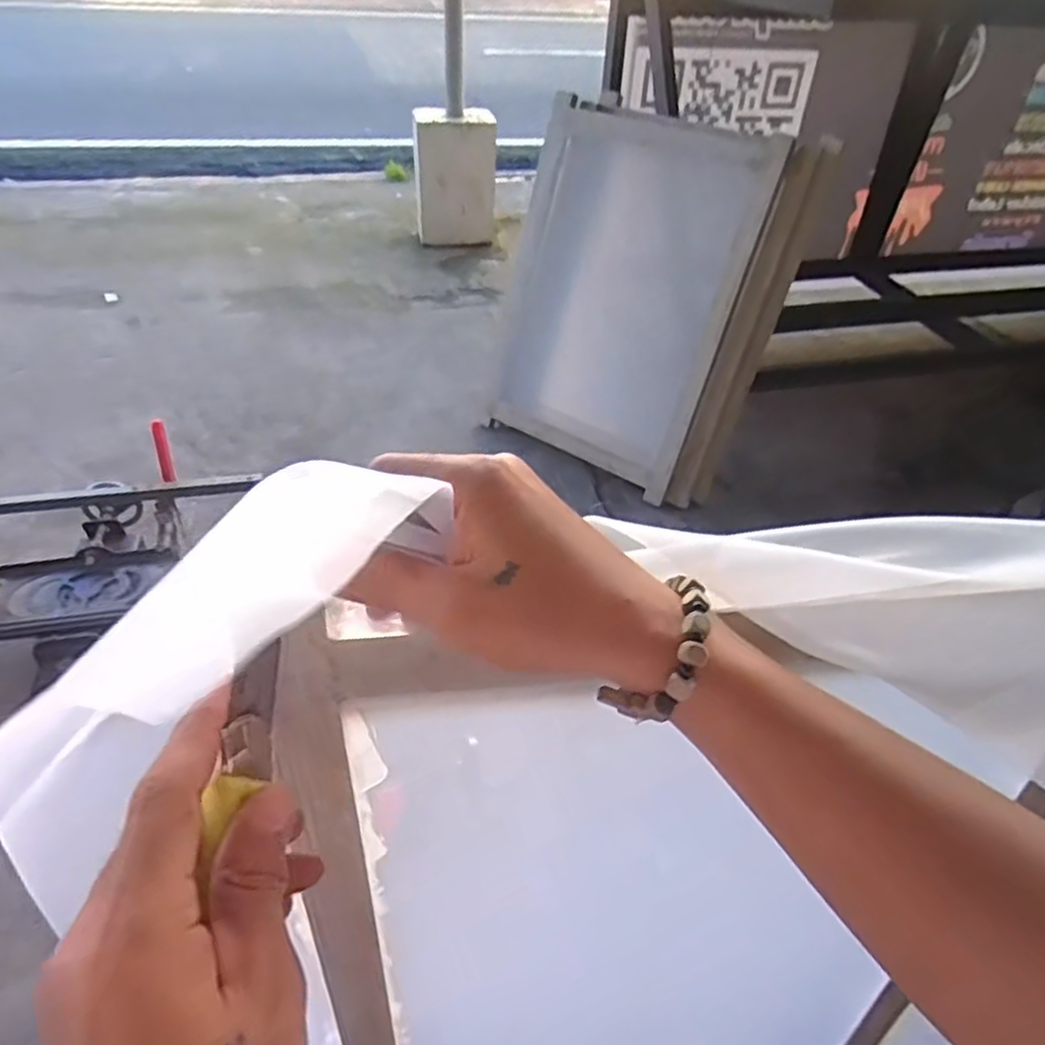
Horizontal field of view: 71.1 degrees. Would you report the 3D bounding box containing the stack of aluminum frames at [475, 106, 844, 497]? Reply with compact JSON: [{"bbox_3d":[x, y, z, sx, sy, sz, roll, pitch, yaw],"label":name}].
[{"bbox_3d":[0.230,-0.441,1.483,0.591,0.681,0.102,30,28,31],"label":"stack of aluminum frames"}]

